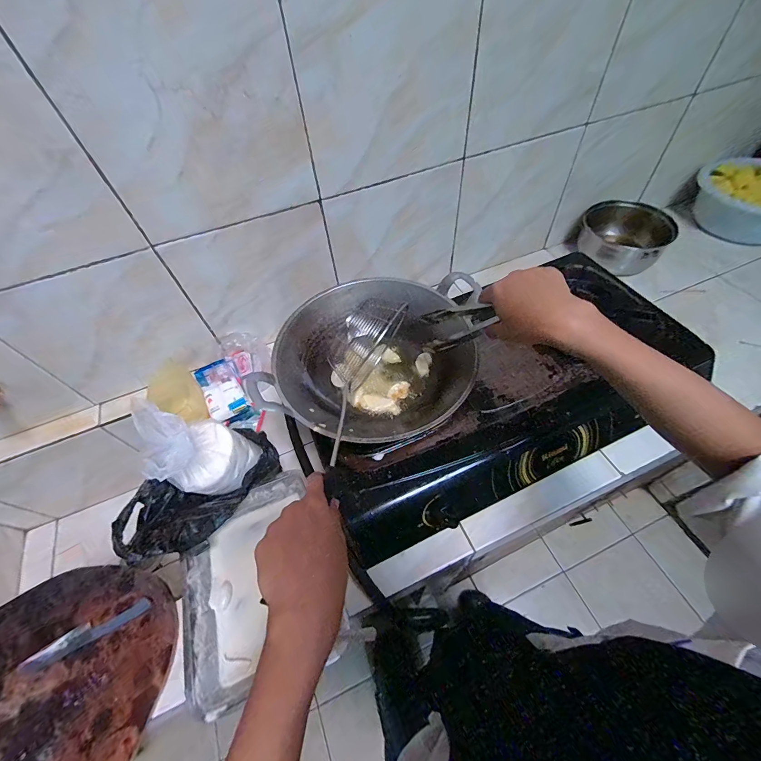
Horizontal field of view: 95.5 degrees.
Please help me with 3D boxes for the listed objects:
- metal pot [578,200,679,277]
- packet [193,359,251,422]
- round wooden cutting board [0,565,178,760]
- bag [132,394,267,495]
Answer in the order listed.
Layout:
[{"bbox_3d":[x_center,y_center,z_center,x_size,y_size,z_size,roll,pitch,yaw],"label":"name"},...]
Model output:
[{"bbox_3d":[0.631,-0.379,0.905,0.205,0.081,0.207,-2,55,3],"label":"metal pot"},{"bbox_3d":[-0.341,0.016,0.733,0.074,0.029,0.139,-32,59,-17],"label":"packet"},{"bbox_3d":[-0.510,0.467,0.465,0.458,0.034,0.299,-31,58,-16],"label":"round wooden cutting board"},{"bbox_3d":[-0.272,0.099,0.519,0.085,0.191,0.118,35,64,25],"label":"bag"}]

